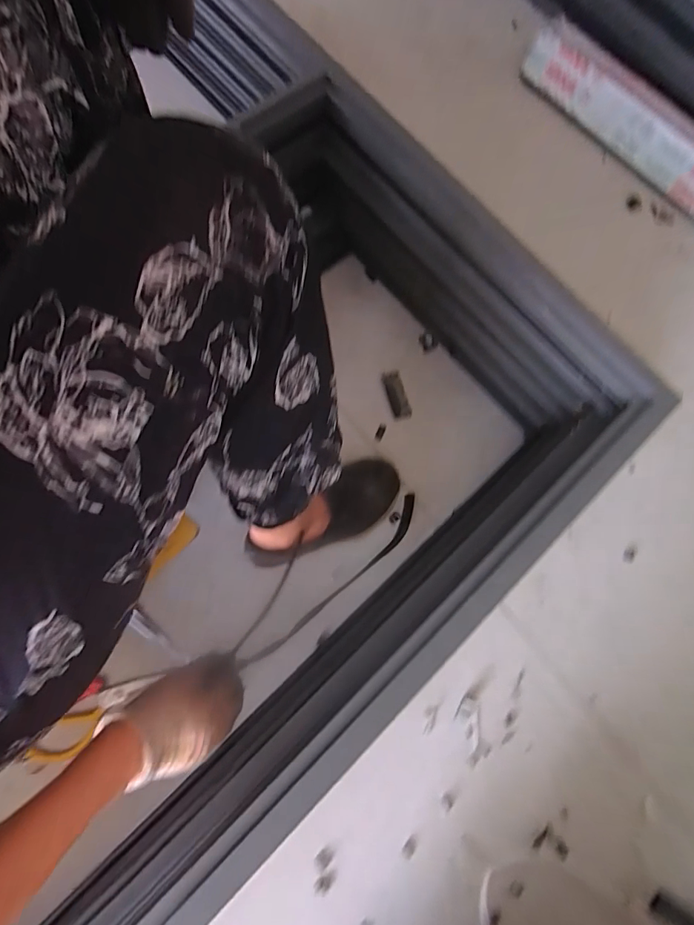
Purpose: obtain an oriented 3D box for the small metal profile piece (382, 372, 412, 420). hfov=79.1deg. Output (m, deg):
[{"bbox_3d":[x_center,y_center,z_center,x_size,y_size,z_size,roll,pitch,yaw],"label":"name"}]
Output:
[{"bbox_3d":[0.082,-0.111,0.680,0.028,0.012,0.080,-15,78,-9],"label":"small metal profile piece"}]

